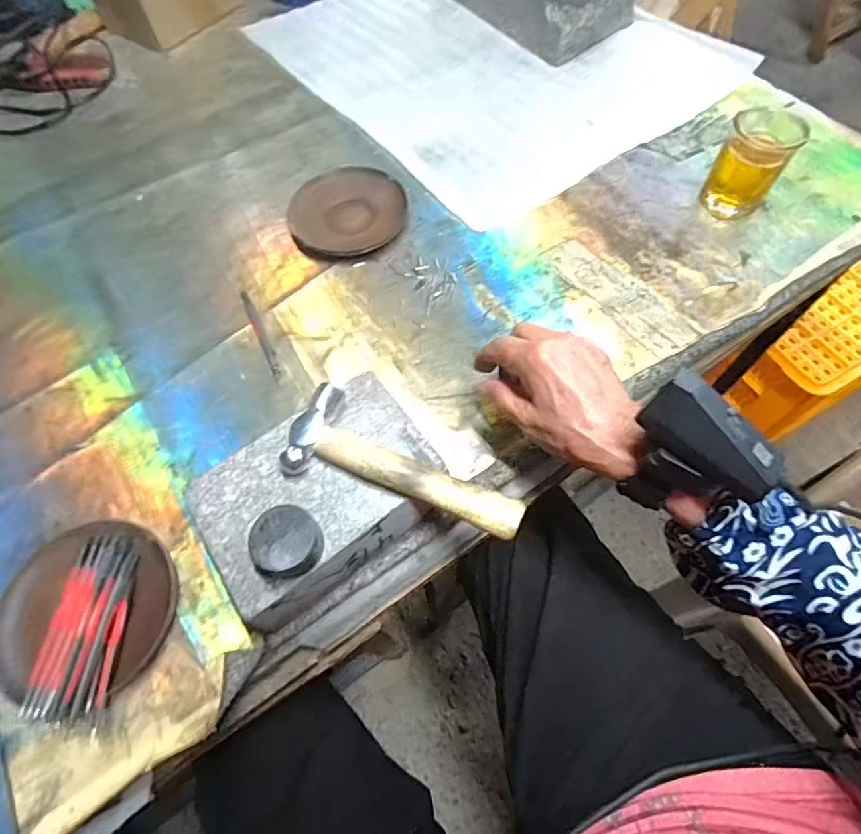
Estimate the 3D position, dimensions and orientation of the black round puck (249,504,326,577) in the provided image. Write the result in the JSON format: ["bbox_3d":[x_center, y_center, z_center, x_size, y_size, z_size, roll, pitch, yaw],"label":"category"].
[{"bbox_3d":[-0.082,0.072,0.287,0.036,0.020,0.037,0,62,0],"label":"black round puck"}]

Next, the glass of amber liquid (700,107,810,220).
[{"bbox_3d":[0.294,-0.235,0.466,0.059,0.075,0.058,38,70,18],"label":"glass of amber liquid"}]

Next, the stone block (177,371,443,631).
[{"bbox_3d":[-0.071,0.058,0.339,0.150,0.065,0.106,-32,66,-16],"label":"stone block"}]

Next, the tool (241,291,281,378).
[{"bbox_3d":[-0.148,-0.074,0.437,0.009,0.004,0.099,-23,65,-10],"label":"tool"}]

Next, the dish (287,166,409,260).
[{"bbox_3d":[-0.079,-0.197,0.486,0.112,0.020,0.095,-24,65,-11],"label":"dish"}]

